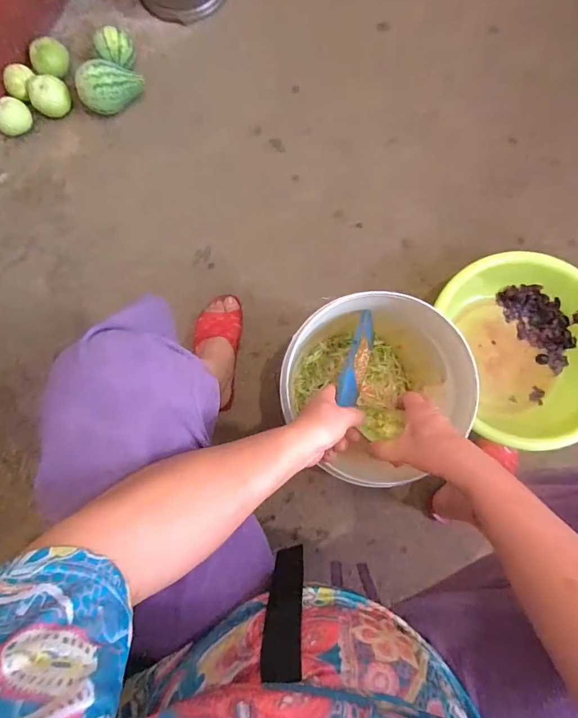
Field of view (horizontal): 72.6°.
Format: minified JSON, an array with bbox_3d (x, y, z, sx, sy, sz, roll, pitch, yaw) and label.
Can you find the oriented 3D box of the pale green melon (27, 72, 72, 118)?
[{"bbox_3d":[-0.515,-0.566,0.835,0.072,0.059,0.076,0,82,-1],"label":"pale green melon"}]

